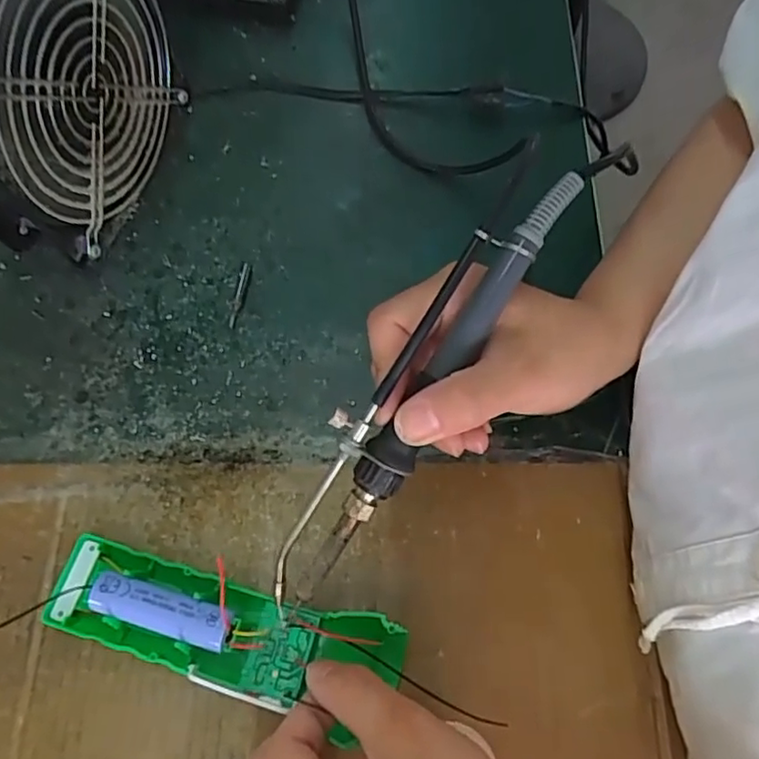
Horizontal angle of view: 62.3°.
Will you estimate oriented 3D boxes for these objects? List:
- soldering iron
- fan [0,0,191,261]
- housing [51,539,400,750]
[{"bbox_3d":[0.021,-0.005,0.248,0.031,0.019,0.220,35,91,13],"label":"soldering iron"},{"bbox_3d":[-0.158,-0.139,0.312,0.054,0.152,0.134,25,72,12],"label":"fan"},{"bbox_3d":[-0.070,0.108,0.273,0.157,0.023,0.045,11,66,8],"label":"housing"}]

